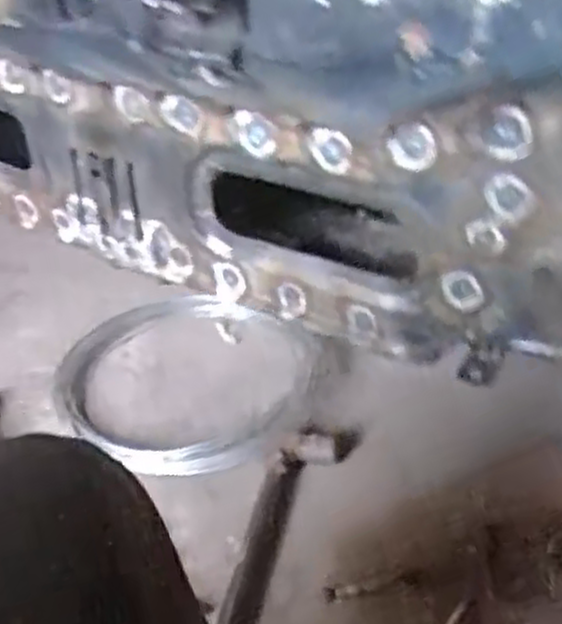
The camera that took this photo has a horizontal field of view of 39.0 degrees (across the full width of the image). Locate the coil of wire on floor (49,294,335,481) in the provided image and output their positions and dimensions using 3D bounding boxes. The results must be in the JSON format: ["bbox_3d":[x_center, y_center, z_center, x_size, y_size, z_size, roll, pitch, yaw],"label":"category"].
[{"bbox_3d":[-0.136,0.087,1.192,0.367,0.034,0.405,-31,47,-34],"label":"coil of wire on floor"}]

